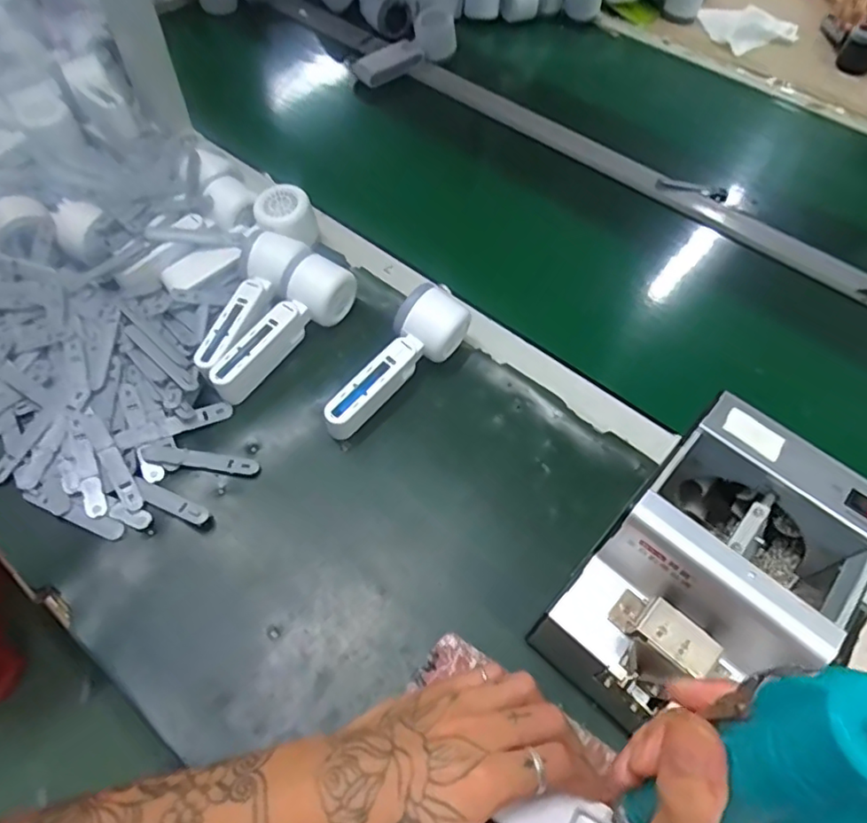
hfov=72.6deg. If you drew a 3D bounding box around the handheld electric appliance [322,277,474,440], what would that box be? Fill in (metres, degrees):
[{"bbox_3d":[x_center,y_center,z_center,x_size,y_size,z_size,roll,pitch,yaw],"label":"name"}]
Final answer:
[{"bbox_3d":[-0.035,-0.041,0.529,0.046,0.053,0.158,37,75,19],"label":"handheld electric appliance"}]

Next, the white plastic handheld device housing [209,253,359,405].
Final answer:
[{"bbox_3d":[-0.141,-0.080,0.547,0.051,0.050,0.169,36,62,19],"label":"white plastic handheld device housing"}]

